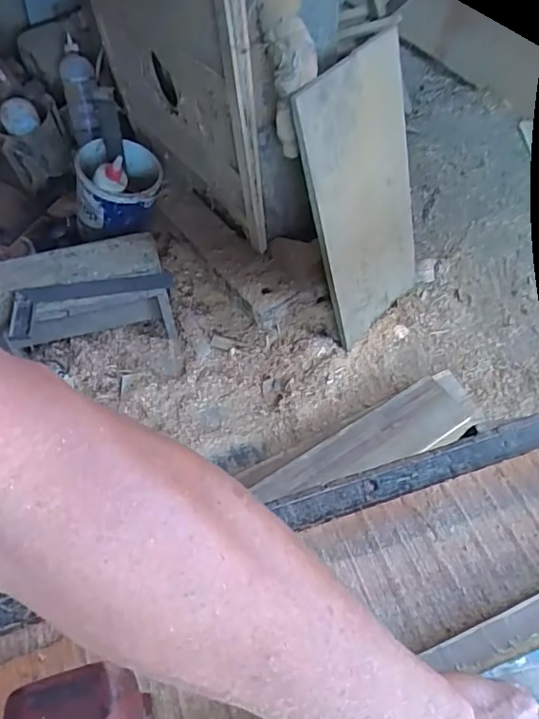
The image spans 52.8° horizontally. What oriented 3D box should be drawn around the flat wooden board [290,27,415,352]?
[{"bbox_3d":[0.176,-0.274,0.979,0.025,0.508,0.251,29,64,37],"label":"flat wooden board"}]

